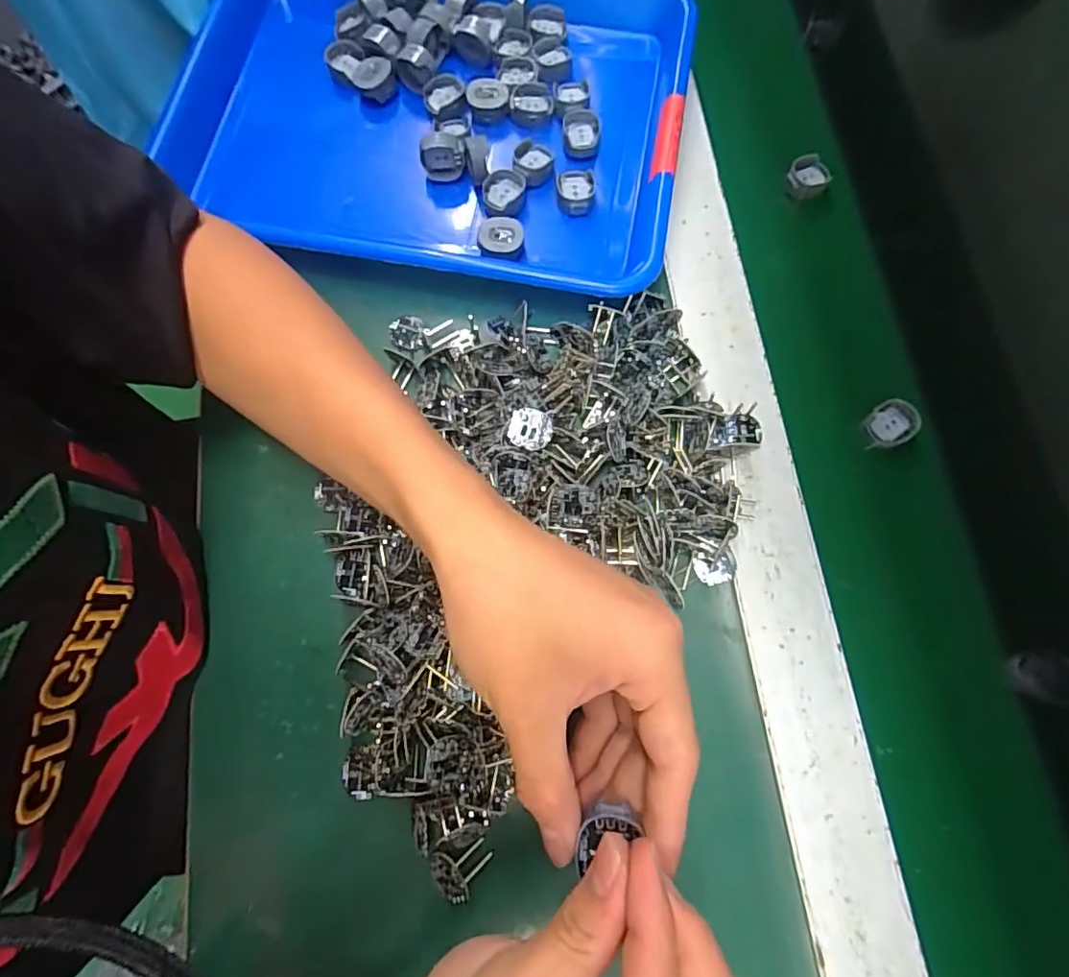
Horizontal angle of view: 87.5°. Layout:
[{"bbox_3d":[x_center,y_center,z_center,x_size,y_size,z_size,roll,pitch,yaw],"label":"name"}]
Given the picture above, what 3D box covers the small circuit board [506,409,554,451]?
[{"bbox_3d":[-0.002,-0.033,0.310,0.024,0.004,0.022,13,85,-1],"label":"small circuit board"}]

